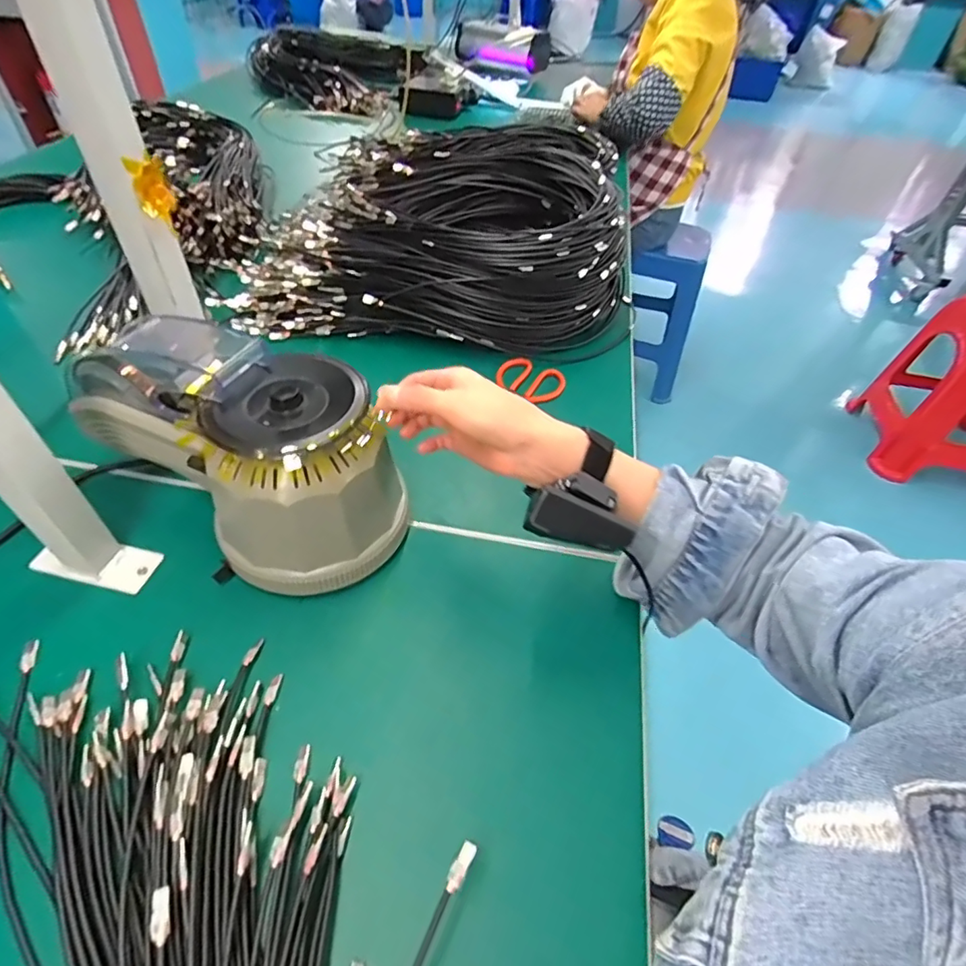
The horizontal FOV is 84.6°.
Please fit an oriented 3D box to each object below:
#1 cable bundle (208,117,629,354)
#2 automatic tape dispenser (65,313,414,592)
[{"bbox_3d":[-0.061,-0.343,0.746,0.534,0.139,0.342,5,48,-1],"label":"cable bundle"},{"bbox_3d":[-0.206,-0.042,0.441,0.279,0.140,0.135,28,53,19],"label":"automatic tape dispenser"}]

